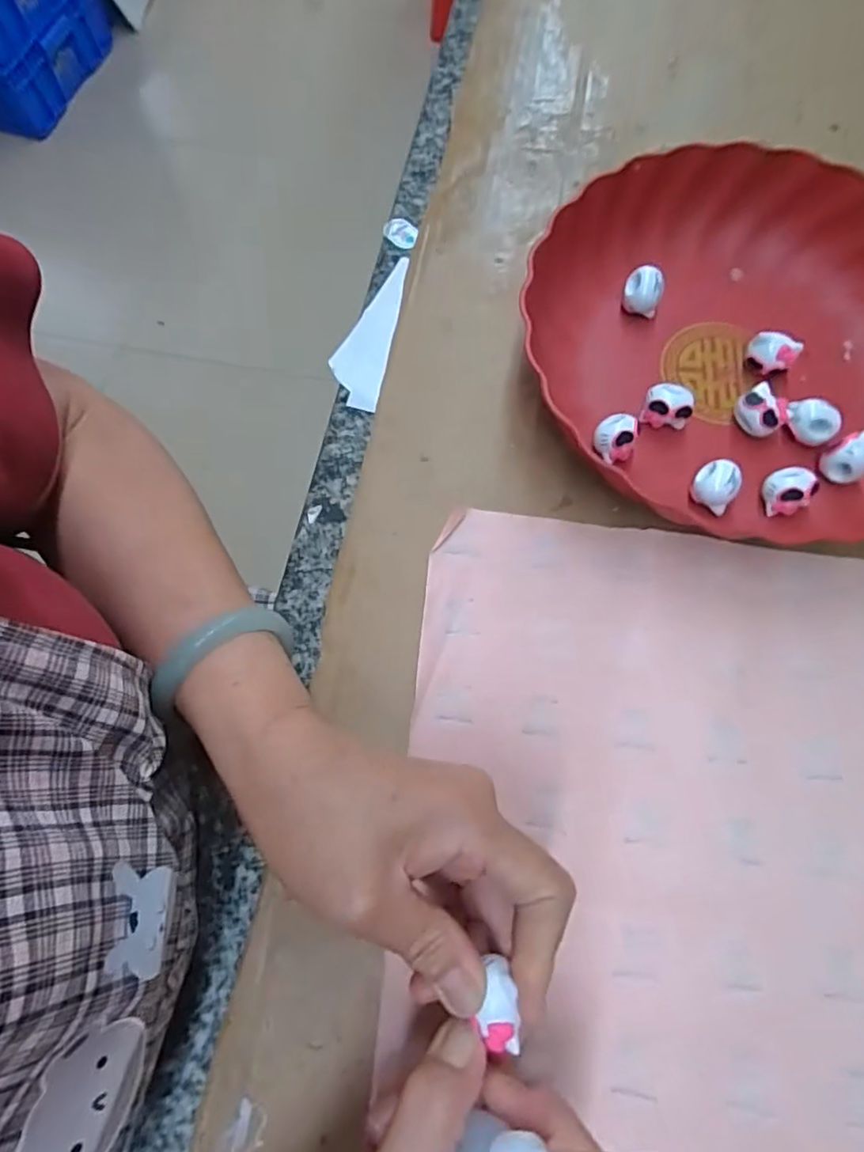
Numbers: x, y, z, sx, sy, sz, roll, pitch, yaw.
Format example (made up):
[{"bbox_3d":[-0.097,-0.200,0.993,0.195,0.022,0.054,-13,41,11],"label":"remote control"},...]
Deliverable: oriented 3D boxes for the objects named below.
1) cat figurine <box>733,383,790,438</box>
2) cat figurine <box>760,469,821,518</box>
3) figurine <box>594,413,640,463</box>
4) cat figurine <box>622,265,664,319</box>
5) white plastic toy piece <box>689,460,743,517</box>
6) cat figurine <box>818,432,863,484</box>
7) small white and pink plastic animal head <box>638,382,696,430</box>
[{"bbox_3d":[0.182,-0.091,0.327,0.022,0.022,0.024,0,71,1],"label":"cat figurine"},{"bbox_3d":[0.188,-0.045,0.310,0.023,0.017,0.021,0,71,1],"label":"cat figurine"},{"bbox_3d":[0.099,-0.073,0.321,0.024,0.023,0.020,-38,74,-11],"label":"figurine"},{"bbox_3d":[0.126,-0.169,0.351,0.022,0.025,0.017,21,73,8],"label":"cat figurine"},{"bbox_3d":[0.150,-0.047,0.314,0.023,0.020,0.023,0,71,1],"label":"white plastic toy piece"},{"bbox_3d":[0.221,-0.061,0.312,0.019,0.022,0.020,0,71,1],"label":"cat figurine"},{"bbox_3d":[0.131,-0.093,0.328,0.026,0.023,0.016,16,72,7],"label":"small white and pink plastic animal head"}]

